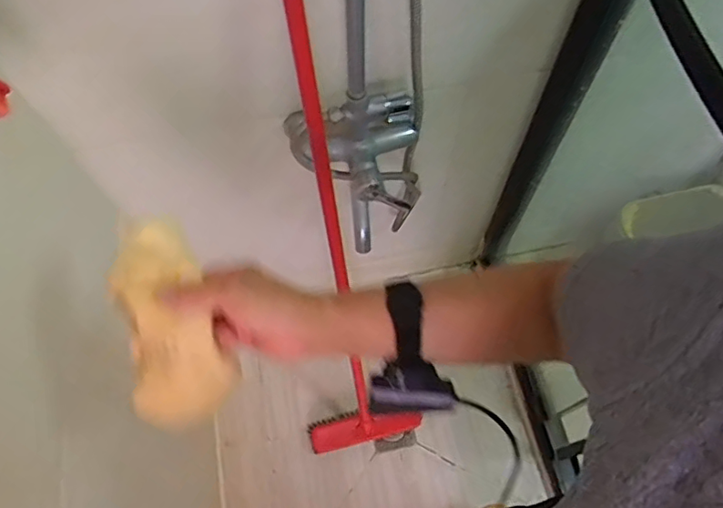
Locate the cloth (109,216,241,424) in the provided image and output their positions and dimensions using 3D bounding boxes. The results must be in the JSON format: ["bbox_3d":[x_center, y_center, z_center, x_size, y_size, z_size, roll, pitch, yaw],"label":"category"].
[{"bbox_3d":[-0.158,0.057,0.465,0.079,0.051,0.166,-13,97,-6],"label":"cloth"}]

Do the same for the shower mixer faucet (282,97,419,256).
[{"bbox_3d":[-0.005,-0.133,0.889,0.212,0.293,0.112,-1,67,-1],"label":"shower mixer faucet"}]

